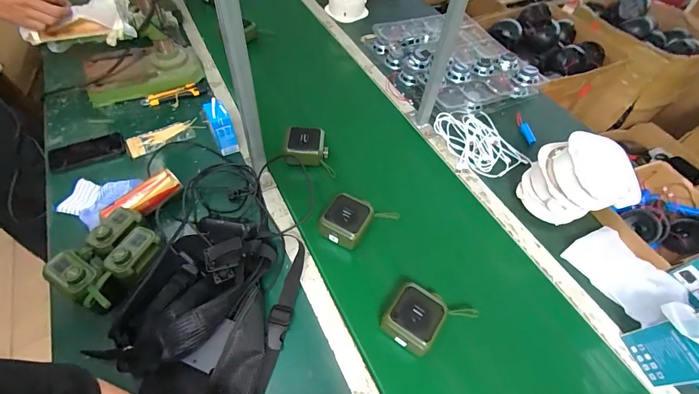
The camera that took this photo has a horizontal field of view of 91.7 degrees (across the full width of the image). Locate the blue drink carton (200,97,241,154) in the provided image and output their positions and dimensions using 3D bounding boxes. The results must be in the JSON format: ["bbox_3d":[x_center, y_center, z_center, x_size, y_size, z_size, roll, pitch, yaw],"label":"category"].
[{"bbox_3d":[-0.290,-0.152,0.775,0.045,0.121,0.045,-27,60,-22],"label":"blue drink carton"}]

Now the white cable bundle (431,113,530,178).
[{"bbox_3d":[0.333,-0.139,0.864,0.169,0.030,0.213,-16,57,-15],"label":"white cable bundle"}]

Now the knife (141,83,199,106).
[{"bbox_3d":[-0.480,-0.271,0.907,0.140,0.022,0.034,-17,57,-16],"label":"knife"}]

